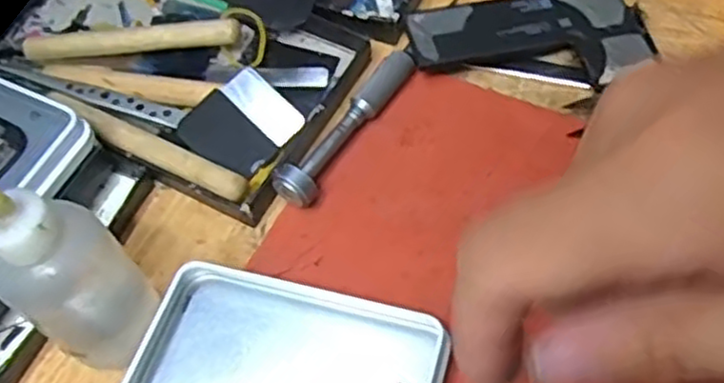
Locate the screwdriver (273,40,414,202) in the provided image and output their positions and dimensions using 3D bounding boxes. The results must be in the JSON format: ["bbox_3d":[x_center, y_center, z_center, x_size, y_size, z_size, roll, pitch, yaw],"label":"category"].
[{"bbox_3d":[-0.005,-0.028,0.298,0.016,0.015,0.084,27,66,20],"label":"screwdriver"}]

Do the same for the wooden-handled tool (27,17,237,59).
[{"bbox_3d":[-0.104,-0.069,0.329,0.100,0.015,0.013,-1,59,6],"label":"wooden-handled tool"}]

